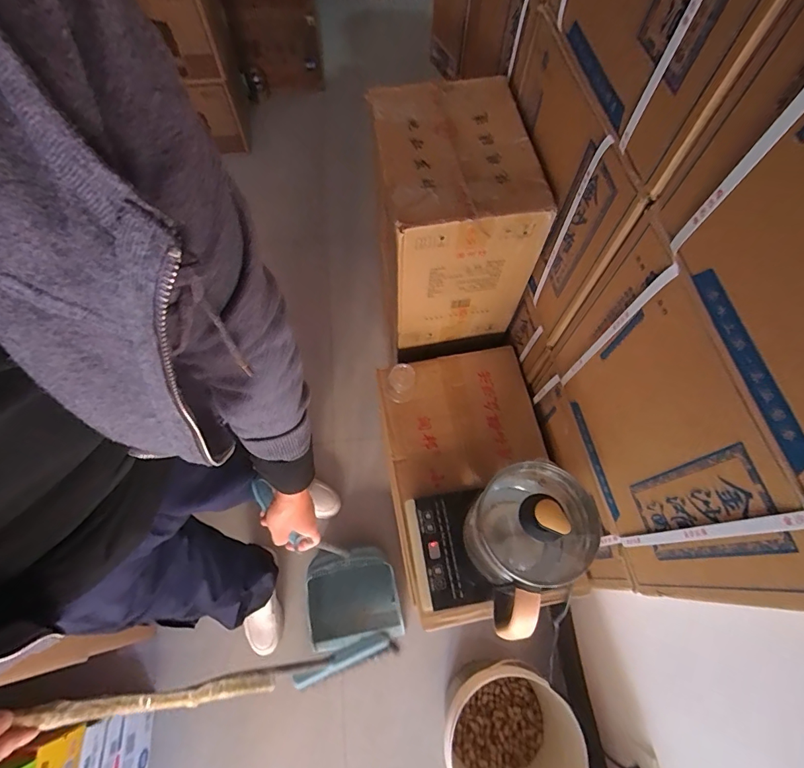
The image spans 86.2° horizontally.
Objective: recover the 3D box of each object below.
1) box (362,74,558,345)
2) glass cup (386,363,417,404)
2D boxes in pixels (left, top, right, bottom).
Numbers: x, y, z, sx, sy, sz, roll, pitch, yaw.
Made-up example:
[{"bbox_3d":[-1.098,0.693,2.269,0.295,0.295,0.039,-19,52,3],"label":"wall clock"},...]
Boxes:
[{"bbox_3d":[0.081,-0.292,0.791,0.234,0.329,0.307,-7,64,-5],"label":"box"},{"bbox_3d":[-0.001,-0.002,0.807,0.051,0.074,0.049,0,64,-1],"label":"glass cup"}]

